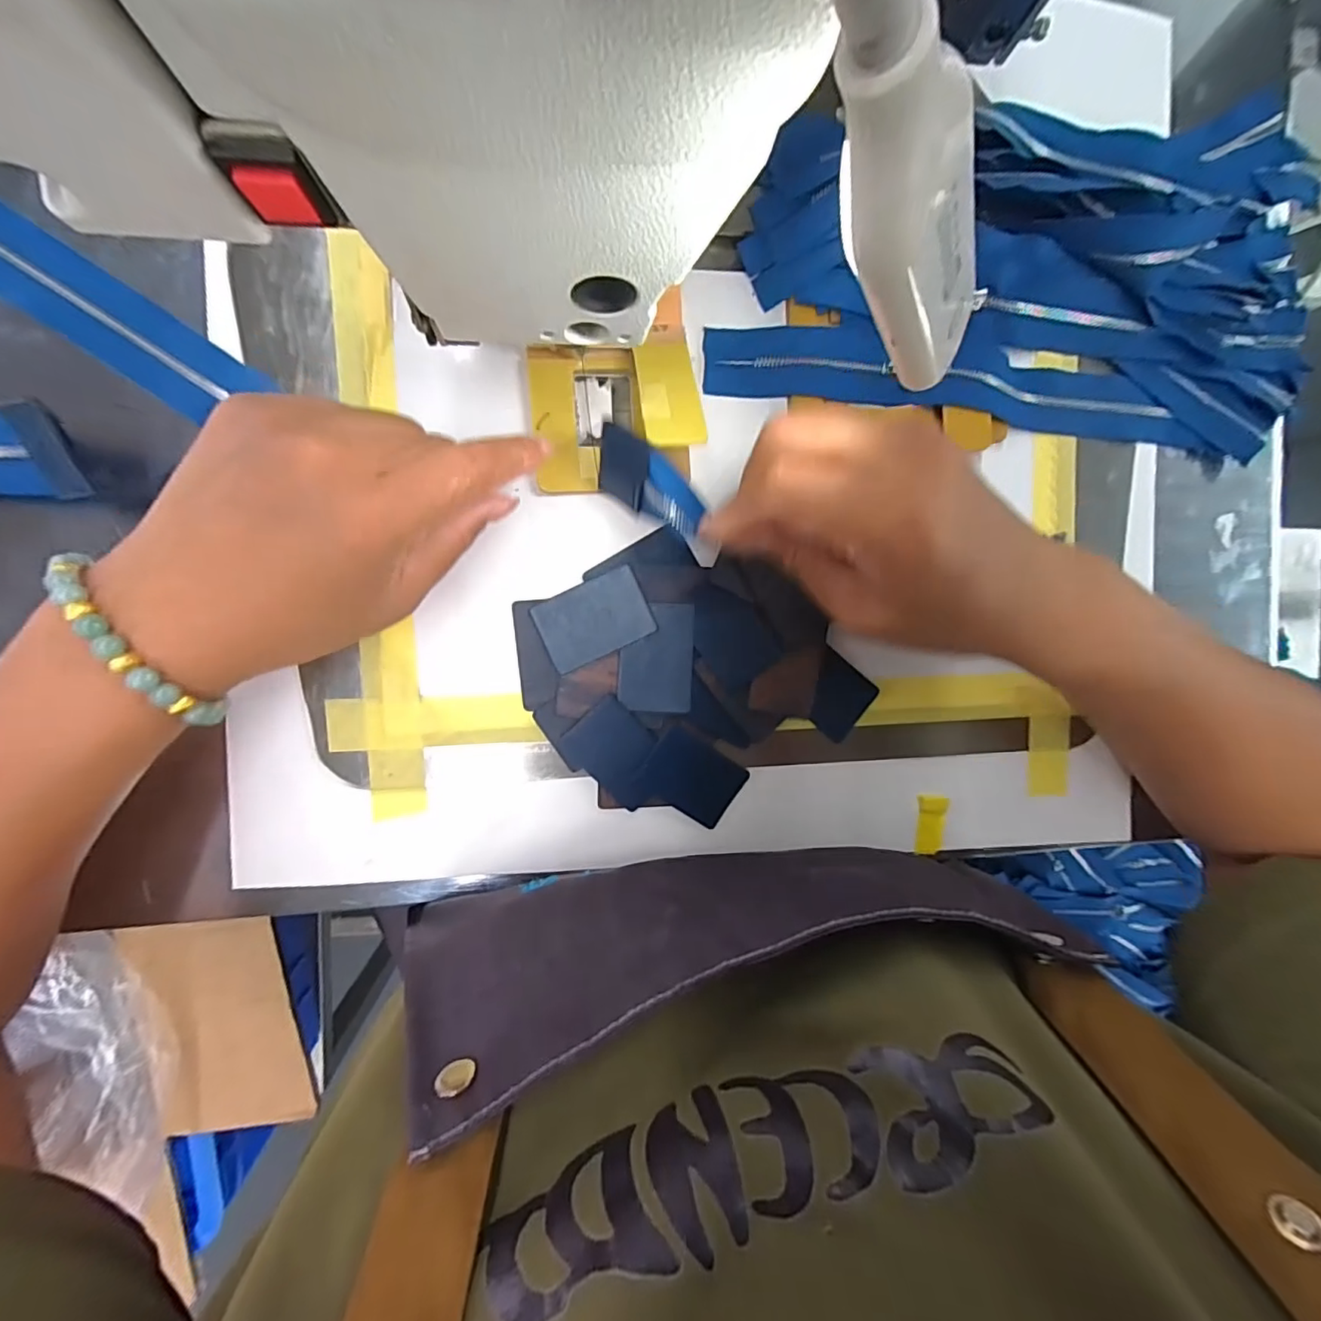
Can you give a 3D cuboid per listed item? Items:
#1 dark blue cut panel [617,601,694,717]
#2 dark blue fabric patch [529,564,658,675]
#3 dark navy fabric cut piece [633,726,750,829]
[{"bbox_3d":[-0.001,-0.001,0.265,0.035,0.004,0.051,3,93,-8],"label":"dark blue cut panel"},{"bbox_3d":[-0.031,-0.019,0.264,0.051,0.004,0.035,-25,92,1],"label":"dark blue fabric patch"},{"bbox_3d":[0.017,0.057,0.275,0.048,0.004,0.034,36,84,-13],"label":"dark navy fabric cut piece"}]

